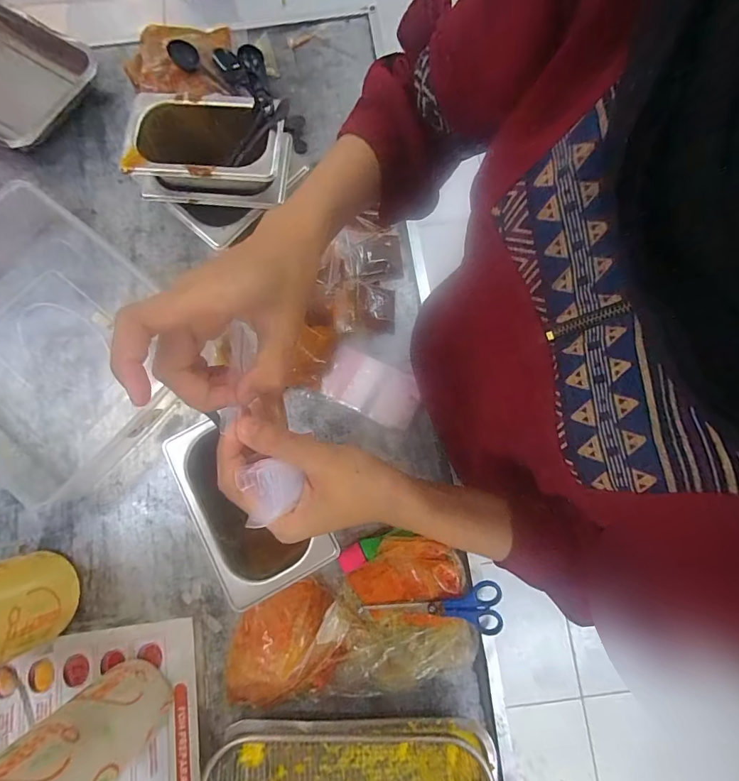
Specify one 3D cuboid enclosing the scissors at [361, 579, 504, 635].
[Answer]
[{"bbox_3d":[0.074,0.267,0.475,0.164,0.016,0.058,-8,79,-2],"label":"scissors"}]

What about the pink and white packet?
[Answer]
[{"bbox_3d":[0.004,-0.004,0.538,0.128,0.010,0.073,25,79,5],"label":"pink and white packet"}]

